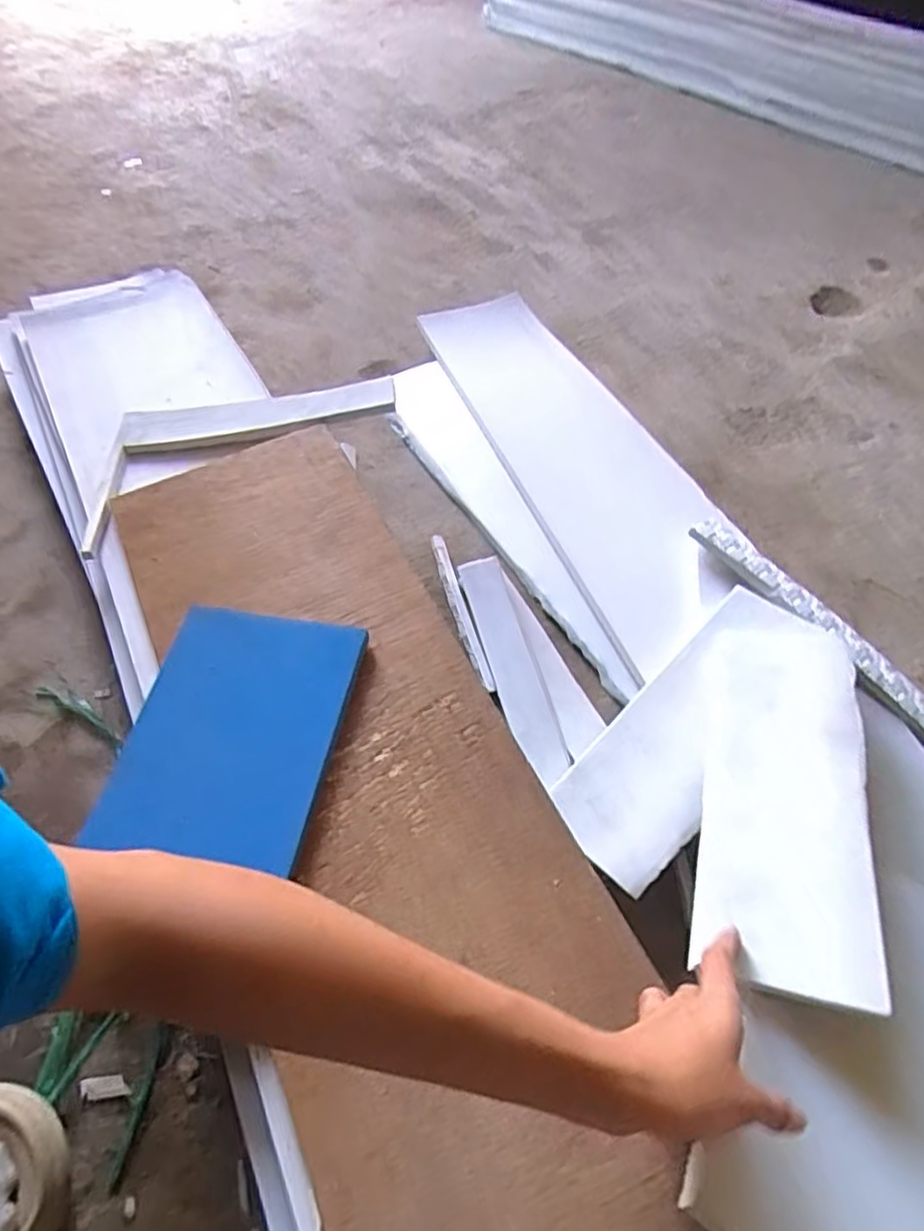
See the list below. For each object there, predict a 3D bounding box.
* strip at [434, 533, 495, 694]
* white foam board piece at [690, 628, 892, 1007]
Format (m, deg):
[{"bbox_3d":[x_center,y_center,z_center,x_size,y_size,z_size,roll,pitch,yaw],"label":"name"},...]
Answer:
[{"bbox_3d":[-0.002,-0.007,0.673,0.016,0.009,0.184,-14,56,-9],"label":"strip"},{"bbox_3d":[0.229,0.117,0.492,0.102,0.013,0.293,5,47,21],"label":"white foam board piece"}]

